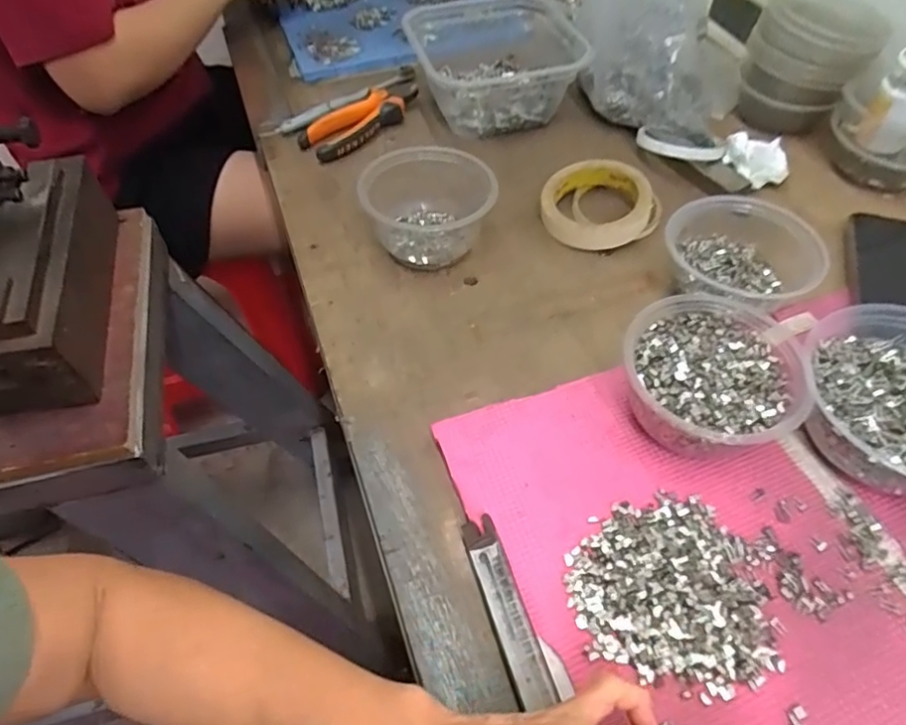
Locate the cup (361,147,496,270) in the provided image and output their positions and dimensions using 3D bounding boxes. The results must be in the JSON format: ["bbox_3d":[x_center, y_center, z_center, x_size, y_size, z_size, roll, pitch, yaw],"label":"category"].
[{"bbox_3d":[-0.021,-0.134,0.539,0.115,0.064,0.100,-4,53,0],"label":"cup"}]

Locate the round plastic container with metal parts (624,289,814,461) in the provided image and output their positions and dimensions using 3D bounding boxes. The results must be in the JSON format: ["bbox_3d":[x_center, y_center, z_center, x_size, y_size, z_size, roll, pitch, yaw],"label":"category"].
[{"bbox_3d":[0.176,0.013,0.417,0.115,0.058,0.110,-1,53,2],"label":"round plastic container with metal parts"}]

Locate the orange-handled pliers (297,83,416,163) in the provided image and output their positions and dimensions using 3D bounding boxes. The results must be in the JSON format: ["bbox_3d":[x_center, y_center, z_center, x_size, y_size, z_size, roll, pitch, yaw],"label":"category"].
[{"bbox_3d":[-0.093,-0.265,0.658,0.147,0.026,0.061,-32,58,-19],"label":"orange-handled pliers"}]

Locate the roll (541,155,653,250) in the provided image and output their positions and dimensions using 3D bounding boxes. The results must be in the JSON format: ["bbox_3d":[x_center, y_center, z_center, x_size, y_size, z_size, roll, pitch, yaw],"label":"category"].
[{"bbox_3d":[0.133,-0.152,0.567,0.095,0.031,0.099,-1,53,2],"label":"roll"}]

